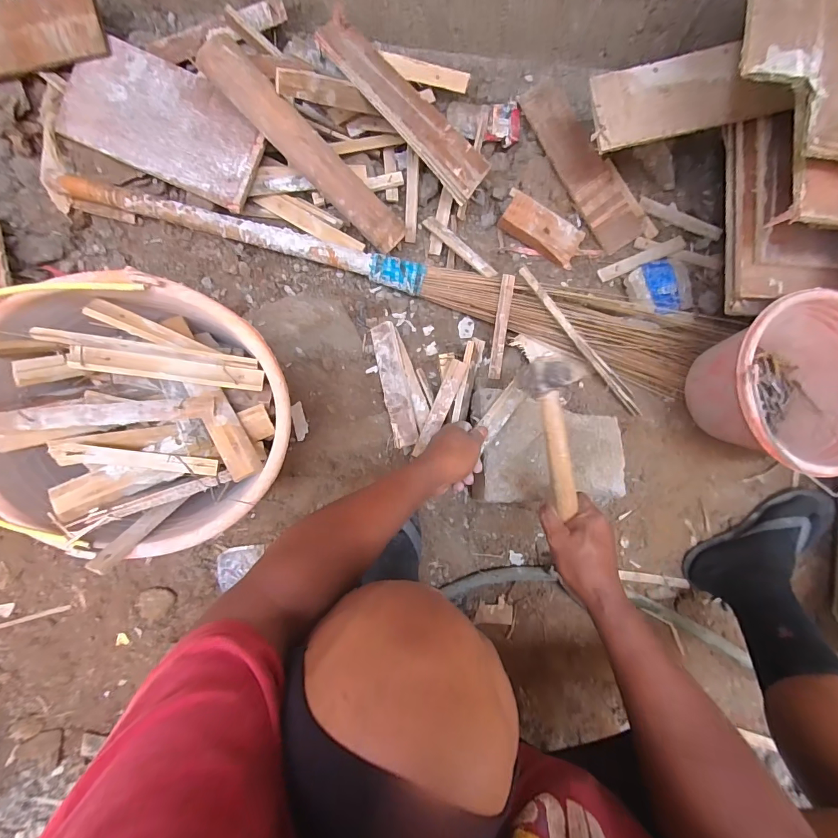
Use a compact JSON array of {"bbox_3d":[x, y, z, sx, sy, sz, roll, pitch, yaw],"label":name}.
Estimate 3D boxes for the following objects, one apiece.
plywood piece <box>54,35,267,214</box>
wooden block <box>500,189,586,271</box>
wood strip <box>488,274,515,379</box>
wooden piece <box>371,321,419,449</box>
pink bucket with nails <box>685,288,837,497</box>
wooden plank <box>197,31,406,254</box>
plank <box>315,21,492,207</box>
[{"bbox_3d":[-0.391,-0.458,0.629,0.306,0.013,0.160,24,95,0],"label":"plywood piece"},{"bbox_3d":[0.216,-0.333,0.711,0.153,0.037,0.068,30,84,1],"label":"wooden block"},{"bbox_3d":[0.133,-0.147,0.663,0.020,0.009,0.163,6,103,-2],"label":"wood strip"},{"bbox_3d":[-0.038,-0.056,0.644,0.041,0.013,0.200,-16,77,18],"label":"wooden piece"},{"bbox_3d":[0.548,-0.042,0.633,0.232,0.179,0.243,0,85,-2],"label":"pink bucket with nails"},{"bbox_3d":[-0.159,-0.393,0.610,0.346,0.041,0.057,40,84,-22],"label":"wooden plank"},{"bbox_3d":[-0.015,-0.475,0.633,0.298,0.024,0.088,39,67,-16],"label":"plank"}]

